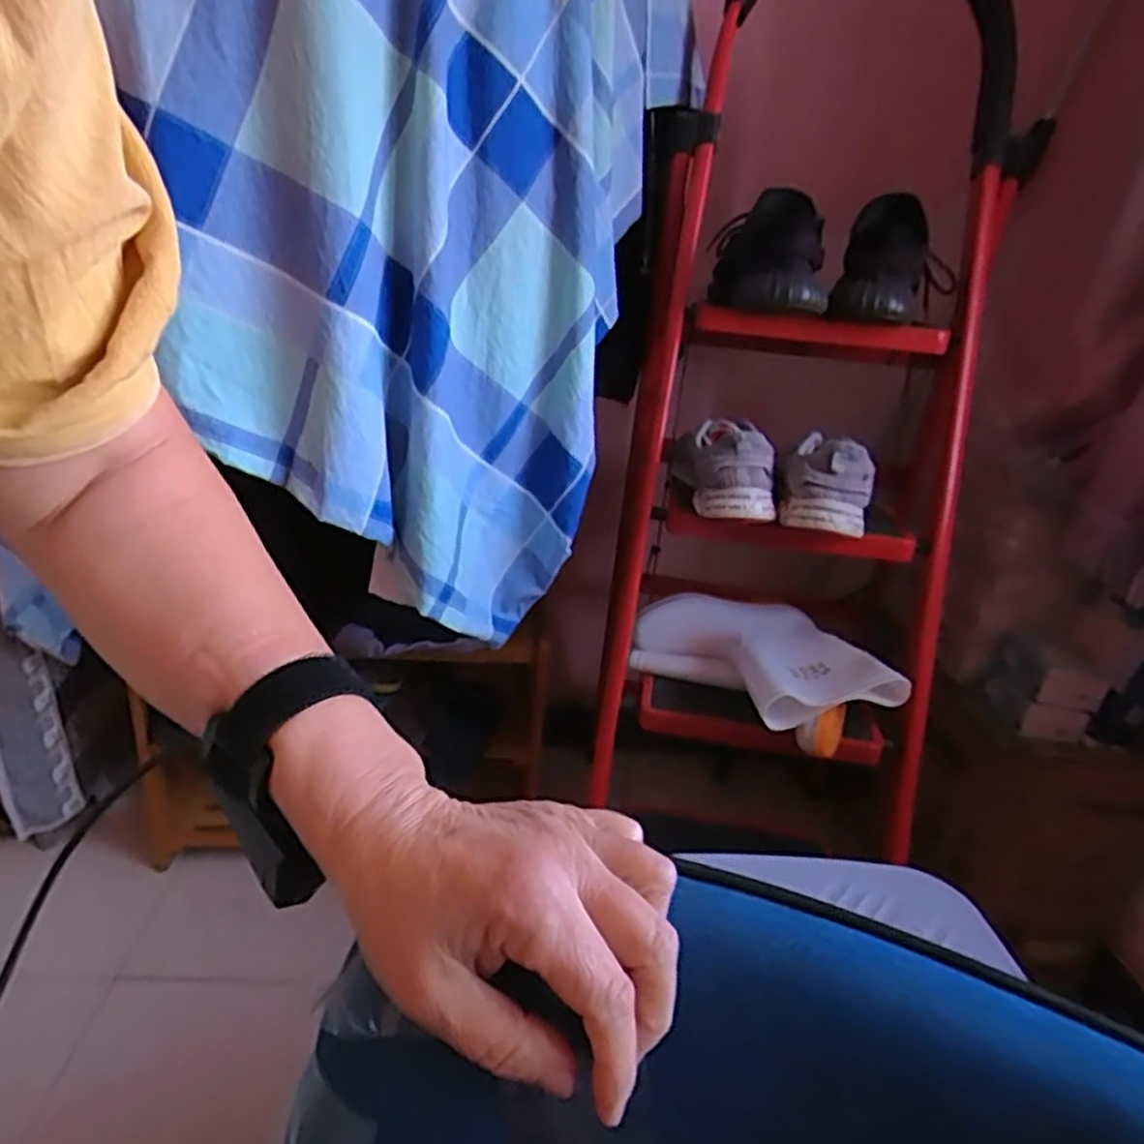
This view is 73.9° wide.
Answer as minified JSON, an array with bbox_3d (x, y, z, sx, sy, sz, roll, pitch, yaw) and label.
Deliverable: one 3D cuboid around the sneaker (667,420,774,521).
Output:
[{"bbox_3d":[0.191,-0.148,0.988,0.087,0.092,0.250,3,21,-4],"label":"sneaker"}]

